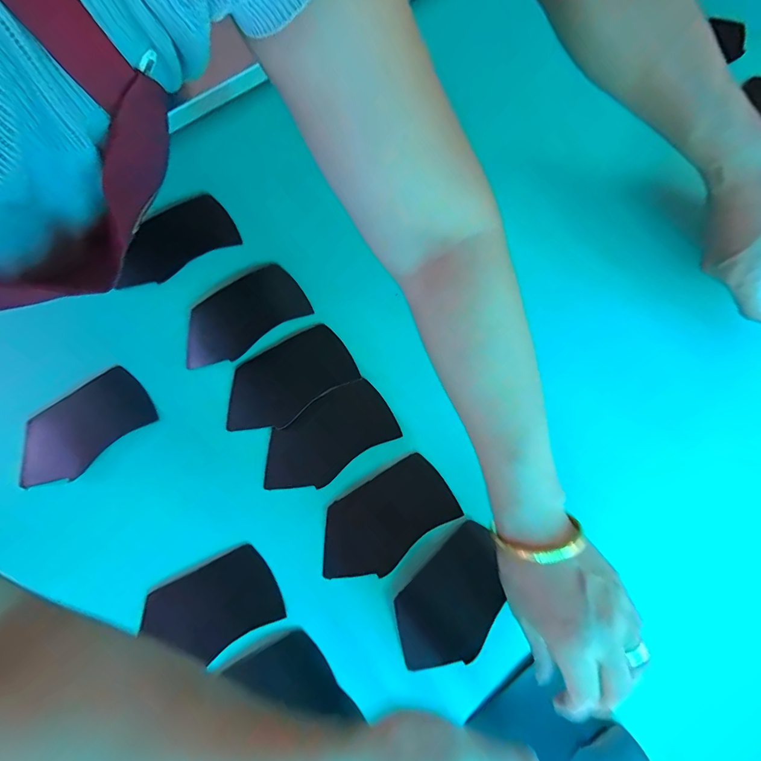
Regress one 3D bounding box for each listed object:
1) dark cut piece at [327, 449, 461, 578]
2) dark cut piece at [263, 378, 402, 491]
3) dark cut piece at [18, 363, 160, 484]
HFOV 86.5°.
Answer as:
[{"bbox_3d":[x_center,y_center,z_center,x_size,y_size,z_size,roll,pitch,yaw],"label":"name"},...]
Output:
[{"bbox_3d":[0.003,0.126,0.367,0.127,0.011,0.071,-30,72,-8],"label":"dark cut piece"},{"bbox_3d":[-0.052,0.054,0.381,0.127,0.006,0.069,-32,78,-9],"label":"dark cut piece"},{"bbox_3d":[-0.283,0.046,0.382,0.128,0.007,0.070,-38,79,-7],"label":"dark cut piece"}]

